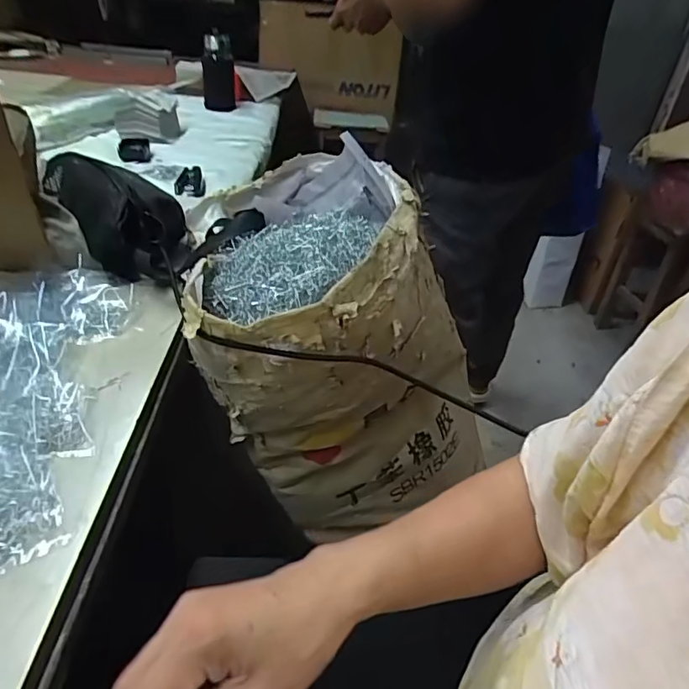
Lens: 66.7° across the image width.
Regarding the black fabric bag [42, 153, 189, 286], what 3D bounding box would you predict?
[{"bbox_3d":[-0.282,-0.172,0.655,0.131,0.089,0.261,-22,44,-33],"label":"black fabric bag"}]

